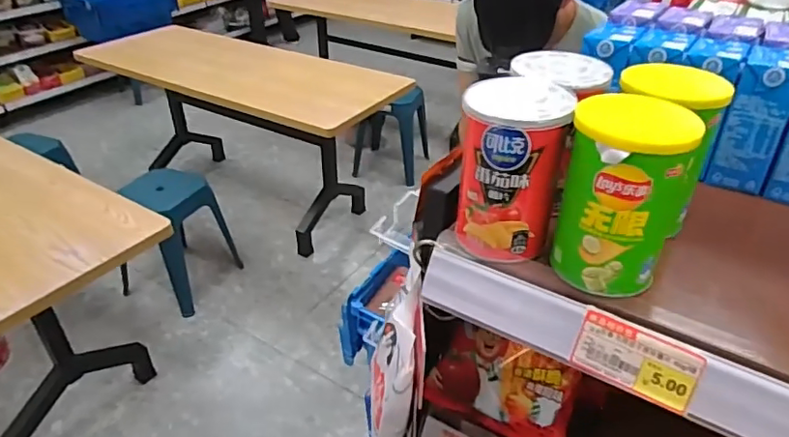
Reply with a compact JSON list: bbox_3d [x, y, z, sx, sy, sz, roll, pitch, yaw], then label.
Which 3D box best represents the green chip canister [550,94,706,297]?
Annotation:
[{"bbox_3d":[0.139,-0.013,0.343,0.068,0.108,0.062,14,37,19],"label":"green chip canister"}]

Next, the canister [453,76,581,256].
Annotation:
[{"bbox_3d":[0.080,-0.034,0.372,0.069,0.105,0.066,12,36,17],"label":"canister"}]

